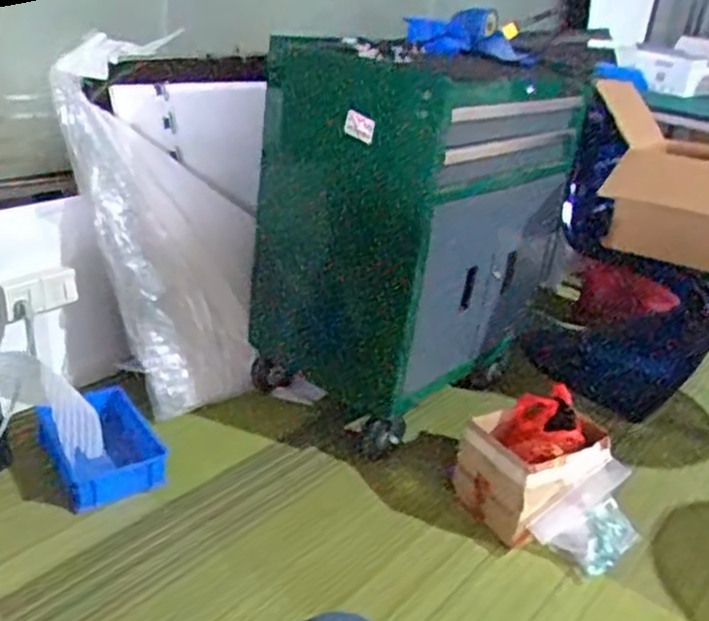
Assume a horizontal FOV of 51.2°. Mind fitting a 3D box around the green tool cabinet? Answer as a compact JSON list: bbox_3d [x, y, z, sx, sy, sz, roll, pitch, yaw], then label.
[{"bbox_3d":[0.125,-0.203,1.778,0.563,0.790,0.524,-17,35,-41],"label":"green tool cabinet"}]

